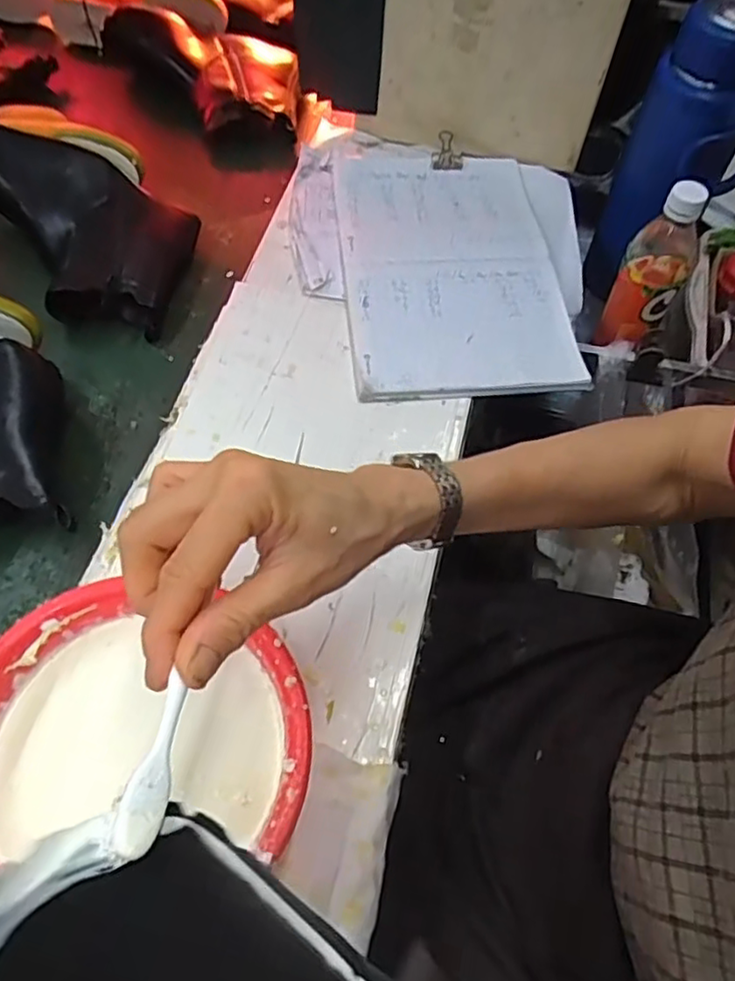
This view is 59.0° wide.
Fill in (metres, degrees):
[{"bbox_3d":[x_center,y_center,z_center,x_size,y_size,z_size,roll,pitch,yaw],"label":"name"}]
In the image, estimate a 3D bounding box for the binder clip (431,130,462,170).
[{"bbox_3d":[0.087,-0.367,0.706,0.033,0.024,0.041,4,60,2],"label":"binder clip"}]

